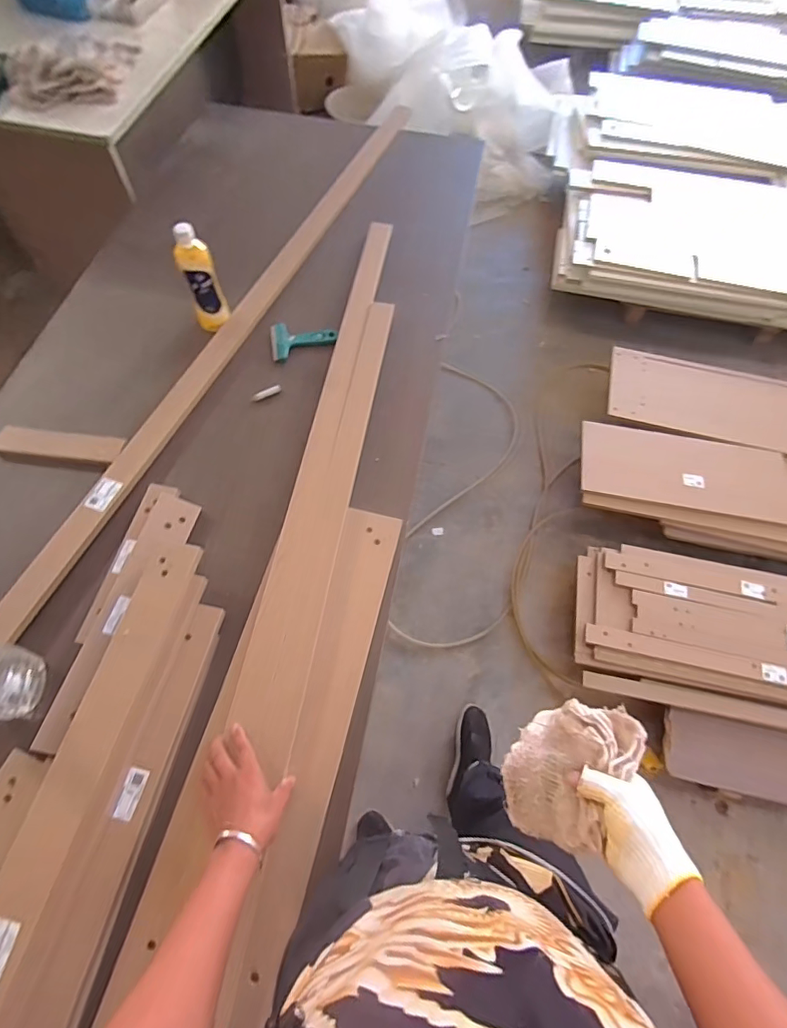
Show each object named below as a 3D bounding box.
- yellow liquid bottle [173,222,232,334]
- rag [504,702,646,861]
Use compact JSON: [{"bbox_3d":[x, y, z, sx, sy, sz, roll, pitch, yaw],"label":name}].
[{"bbox_3d":[-0.386,-0.470,0.988,0.067,0.198,0.057,-22,68,-13],"label":"yellow liquid bottle"},{"bbox_3d":[0.202,0.296,0.565,0.155,0.050,0.149,-10,52,42],"label":"rag"}]

